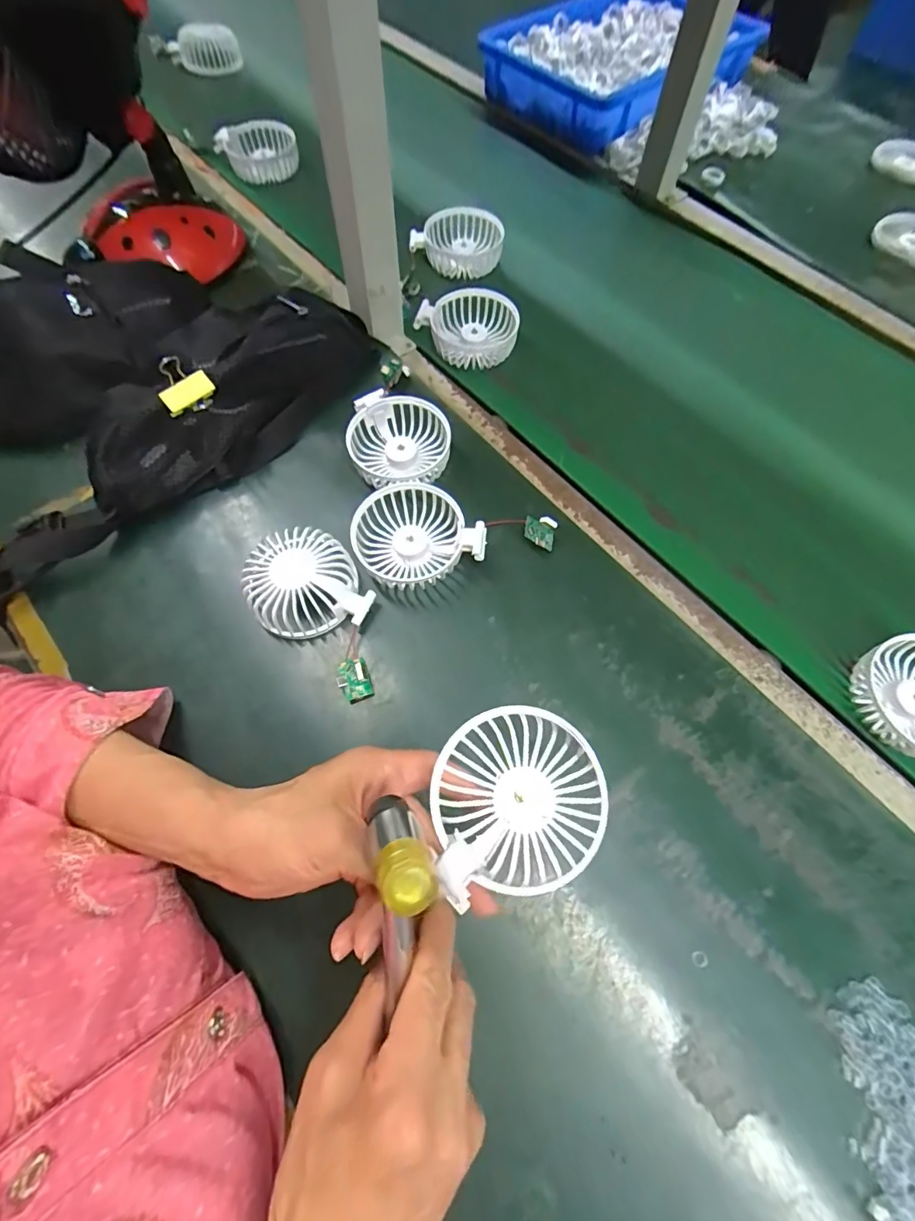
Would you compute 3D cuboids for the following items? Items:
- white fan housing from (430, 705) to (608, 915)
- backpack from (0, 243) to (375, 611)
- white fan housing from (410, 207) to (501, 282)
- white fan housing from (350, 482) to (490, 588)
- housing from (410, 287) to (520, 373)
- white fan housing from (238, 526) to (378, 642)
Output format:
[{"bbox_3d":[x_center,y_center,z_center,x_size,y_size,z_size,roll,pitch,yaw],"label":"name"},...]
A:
[{"bbox_3d":[0.034,0.100,0.267,0.089,0.030,0.089,0,66,-1],"label":"white fan housing"},{"bbox_3d":[-0.304,-0.224,0.455,0.396,0.075,0.285,-36,72,-15],"label":"backpack"},{"bbox_3d":[0.001,-0.420,0.570,0.098,0.032,0.086,10,67,3],"label":"white fan housing"},{"bbox_3d":[-0.035,-0.062,0.413,0.098,0.036,0.080,-18,68,-9],"label":"white fan housing"},{"bbox_3d":[0.013,-0.289,0.514,0.095,0.030,0.078,-19,68,-9],"label":"housing"},{"bbox_3d":[-0.121,-0.019,0.393,0.084,0.039,0.091,-32,71,-14],"label":"white fan housing"}]

